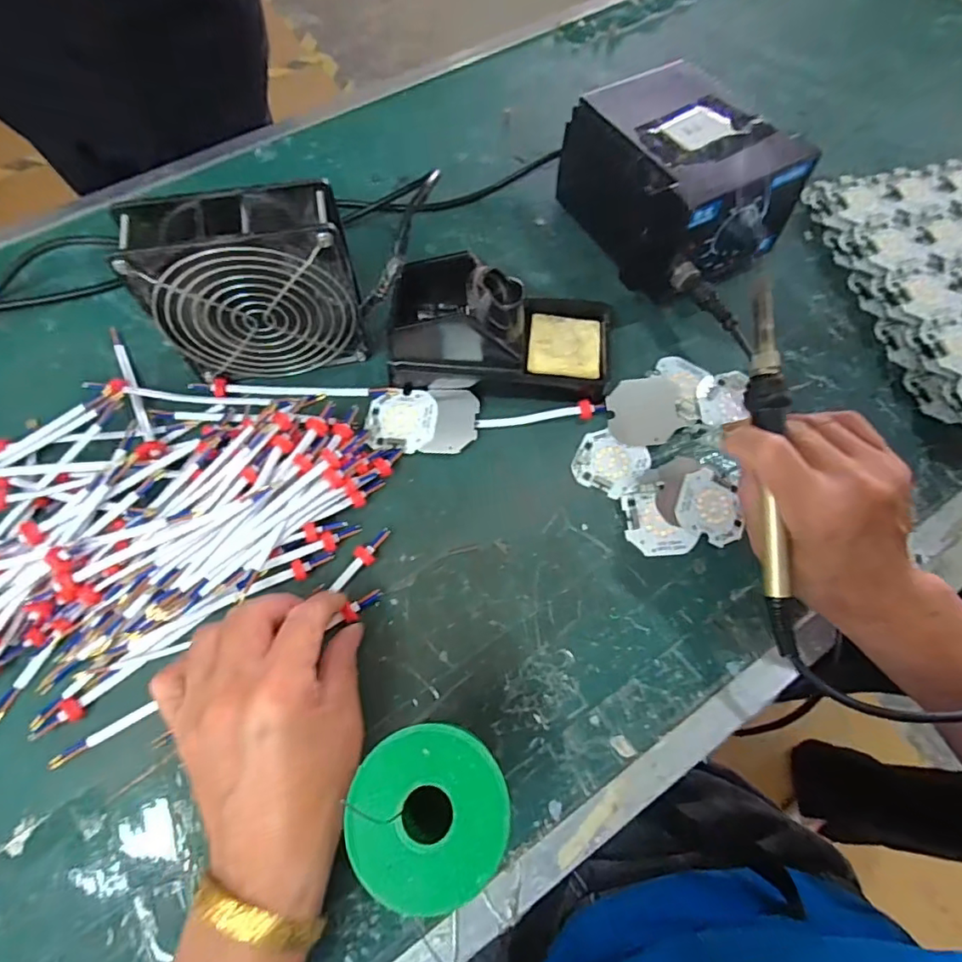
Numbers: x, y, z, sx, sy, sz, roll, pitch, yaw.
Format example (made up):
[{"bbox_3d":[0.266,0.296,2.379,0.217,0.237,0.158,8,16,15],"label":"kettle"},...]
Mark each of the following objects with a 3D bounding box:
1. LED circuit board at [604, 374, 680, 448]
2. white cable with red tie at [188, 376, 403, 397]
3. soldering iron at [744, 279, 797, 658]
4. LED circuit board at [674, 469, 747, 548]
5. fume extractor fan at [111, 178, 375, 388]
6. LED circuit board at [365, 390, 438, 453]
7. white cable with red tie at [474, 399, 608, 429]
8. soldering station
[{"bbox_3d":[0.114,-0.048,0.377,0.051,0.007,0.048,-10,76,6],"label":"LED circuit board"},{"bbox_3d":[-0.128,-0.065,0.379,0.142,0.008,0.012,1,67,0],"label":"white cable with red tie"},{"bbox_3d":[0.152,-0.008,0.284,0.016,0.013,0.192,-3,88,-2],"label":"soldering iron"},{"bbox_3d":[0.150,0.017,0.352,0.046,0.004,0.042,31,75,0],"label":"LED circuit board"},{"bbox_3d":[-0.137,-0.117,0.342,0.118,0.117,0.045,-9,67,-4],"label":"fume extractor fan"},{"bbox_3d":[-0.054,-0.042,0.374,0.047,0.005,0.044,6,67,2],"label":"LED circuit board"},{"bbox_3d":[0.042,-0.045,0.377,0.091,0.005,0.012,-8,67,-4],"label":"white cable with red tie"},{"bbox_3d":[0.144,-0.224,0.409,0.109,0.091,0.148,-31,70,-13],"label":"soldering station"}]

